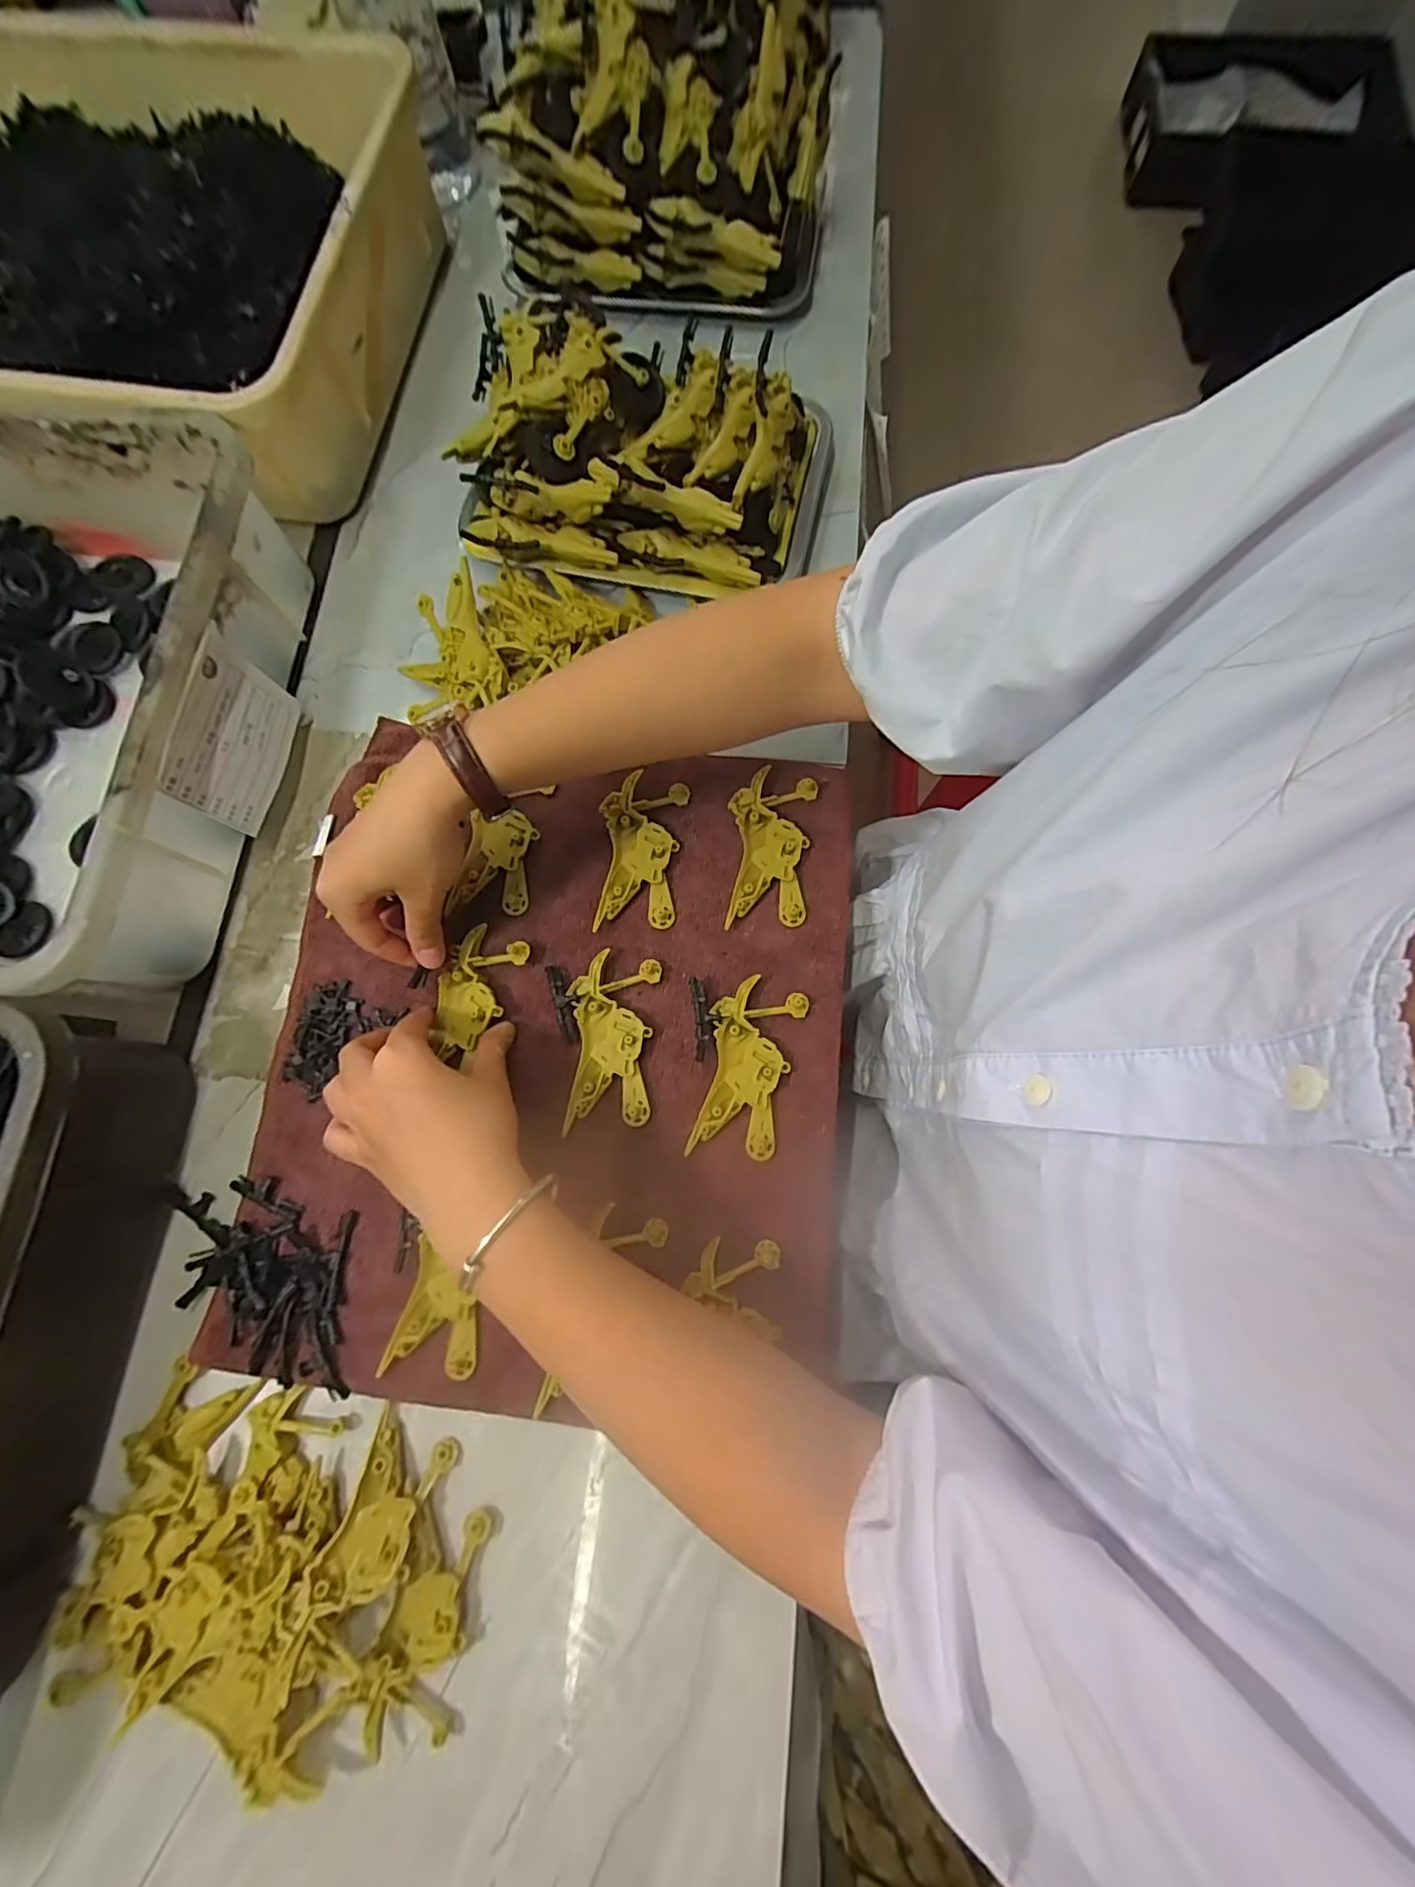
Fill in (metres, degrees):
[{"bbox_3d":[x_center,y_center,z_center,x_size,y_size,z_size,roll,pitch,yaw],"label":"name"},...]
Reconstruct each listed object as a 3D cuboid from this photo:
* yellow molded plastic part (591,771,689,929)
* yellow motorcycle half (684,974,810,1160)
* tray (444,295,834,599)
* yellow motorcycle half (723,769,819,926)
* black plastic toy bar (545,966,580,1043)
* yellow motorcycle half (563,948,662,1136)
[{"bbox_3d":[-0.043,-0.059,0.385,0.051,0.009,0.097,7,78,1],"label":"yellow molded plastic part"},{"bbox_3d":[0.023,0.072,0.351,0.050,0.008,0.099,15,78,3],"label":"yellow motorcycle half"},{"bbox_3d":[-0.045,-0.337,0.417,0.261,0.067,0.166,3,78,0],"label":"tray"},{"bbox_3d":[0.039,-0.059,0.382,0.051,0.009,0.099,7,78,1],"label":"yellow motorcycle half"},{"bbox_3d":[-0.086,0.035,0.366,0.015,0.007,0.049,-18,79,-4],"label":"black plastic toy bar"},{"bbox_3d":[-0.058,0.058,0.358,0.053,0.005,0.104,4,78,0],"label":"yellow motorcycle half"}]

